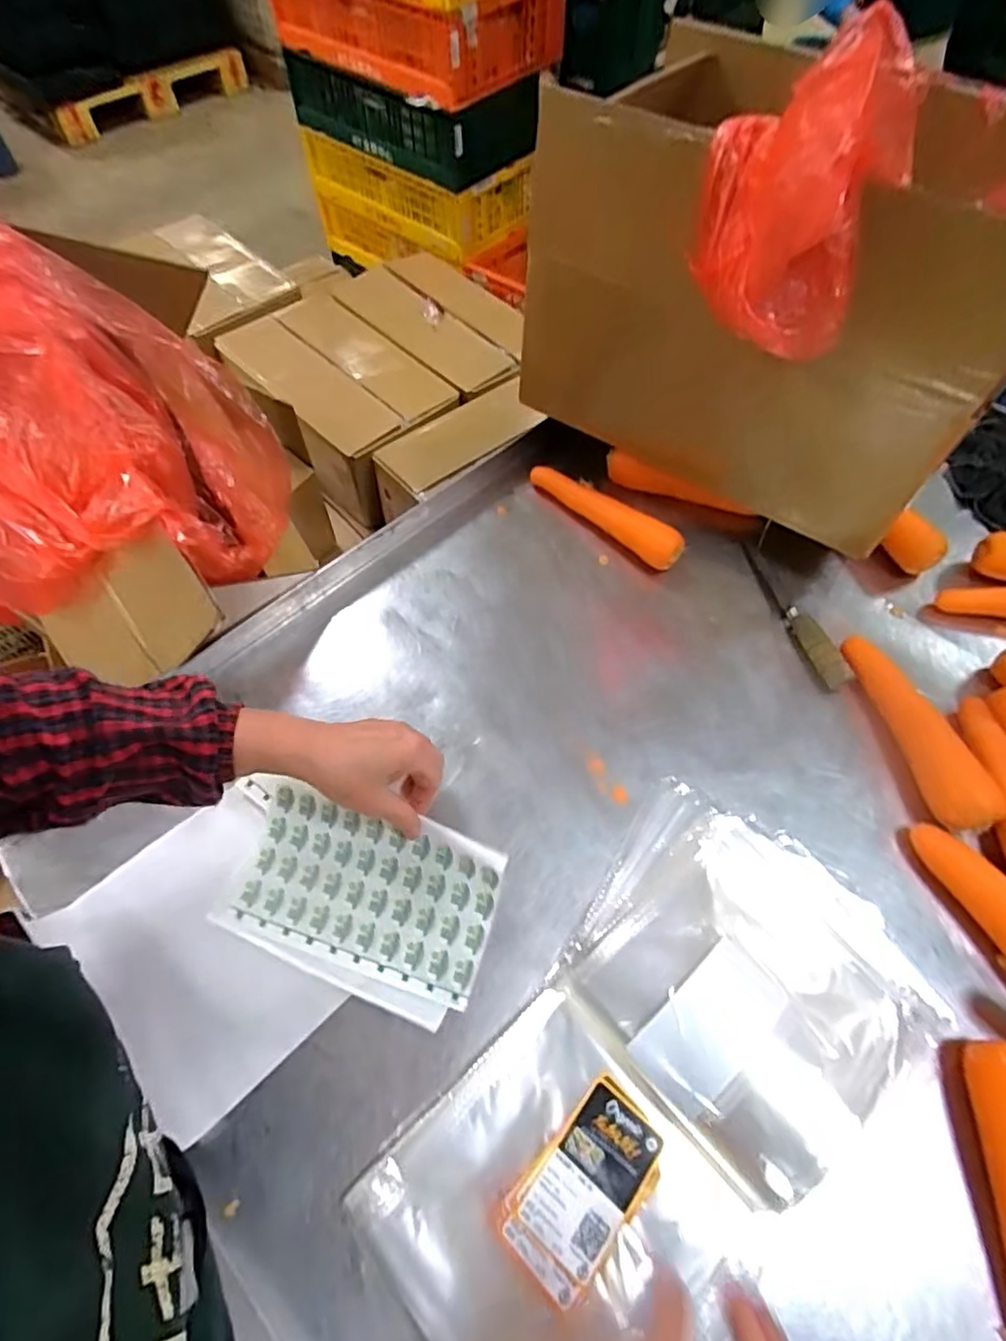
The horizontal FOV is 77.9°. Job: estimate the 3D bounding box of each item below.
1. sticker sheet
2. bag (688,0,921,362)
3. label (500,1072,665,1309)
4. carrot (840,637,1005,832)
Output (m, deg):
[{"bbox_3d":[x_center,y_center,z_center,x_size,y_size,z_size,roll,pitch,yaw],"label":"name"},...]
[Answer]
[{"bbox_3d":[-0.122,0.179,0.503,0.225,0.025,0.136,17,77,10],"label":"sticker sheet"},{"bbox_3d":[0.208,-0.334,0.446,0.132,0.167,0.114,16,62,9],"label":"bag"},{"bbox_3d":[0.056,0.347,0.419,0.113,0.006,0.065,-41,69,-20],"label":"label"},{"bbox_3d":[0.386,0.052,0.586,0.040,0.045,0.200,-10,61,-8],"label":"carrot"}]

